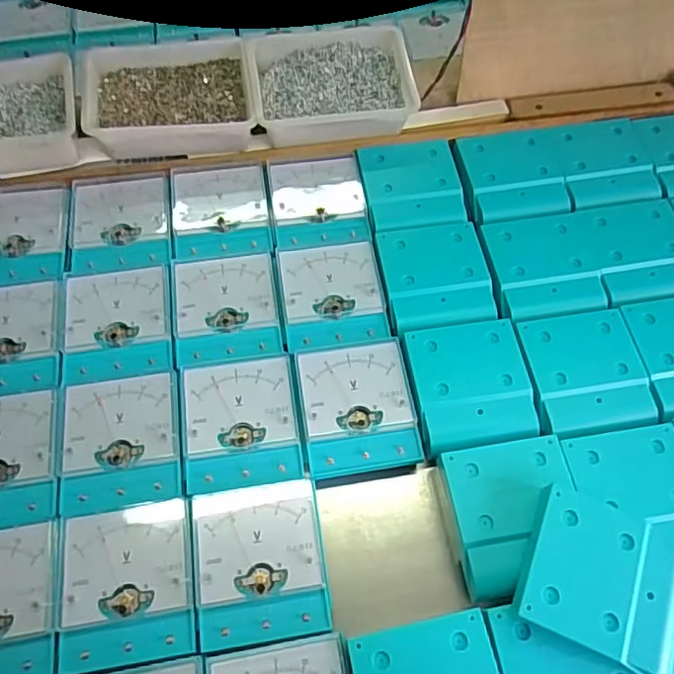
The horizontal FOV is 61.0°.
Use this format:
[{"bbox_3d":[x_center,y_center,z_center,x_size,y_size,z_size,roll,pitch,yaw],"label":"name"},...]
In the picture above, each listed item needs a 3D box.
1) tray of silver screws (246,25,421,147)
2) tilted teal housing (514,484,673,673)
[{"bbox_3d":[-0.006,-0.275,0.630,0.167,0.057,0.123,-8,64,-3],"label":"tray of silver screws"},{"bbox_3d":[0.198,0.176,0.425,0.108,0.027,0.106,23,67,11],"label":"tilted teal housing"}]

